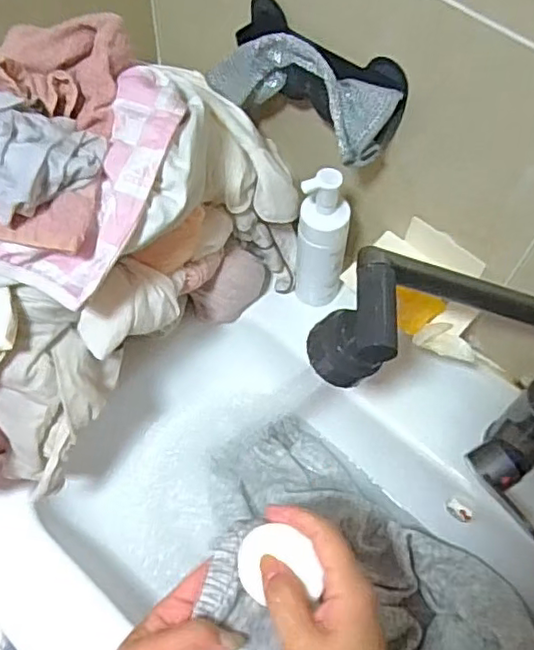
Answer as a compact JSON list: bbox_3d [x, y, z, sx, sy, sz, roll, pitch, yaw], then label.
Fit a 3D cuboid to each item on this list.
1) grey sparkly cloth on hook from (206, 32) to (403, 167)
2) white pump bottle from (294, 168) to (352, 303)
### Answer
[{"bbox_3d":[0.026,-0.195,0.533,0.167,0.066,0.045,35,65,16],"label":"grey sparkly cloth on hook"},{"bbox_3d":[0.051,-0.082,0.586,0.048,0.142,0.039,9,60,2],"label":"white pump bottle"}]

